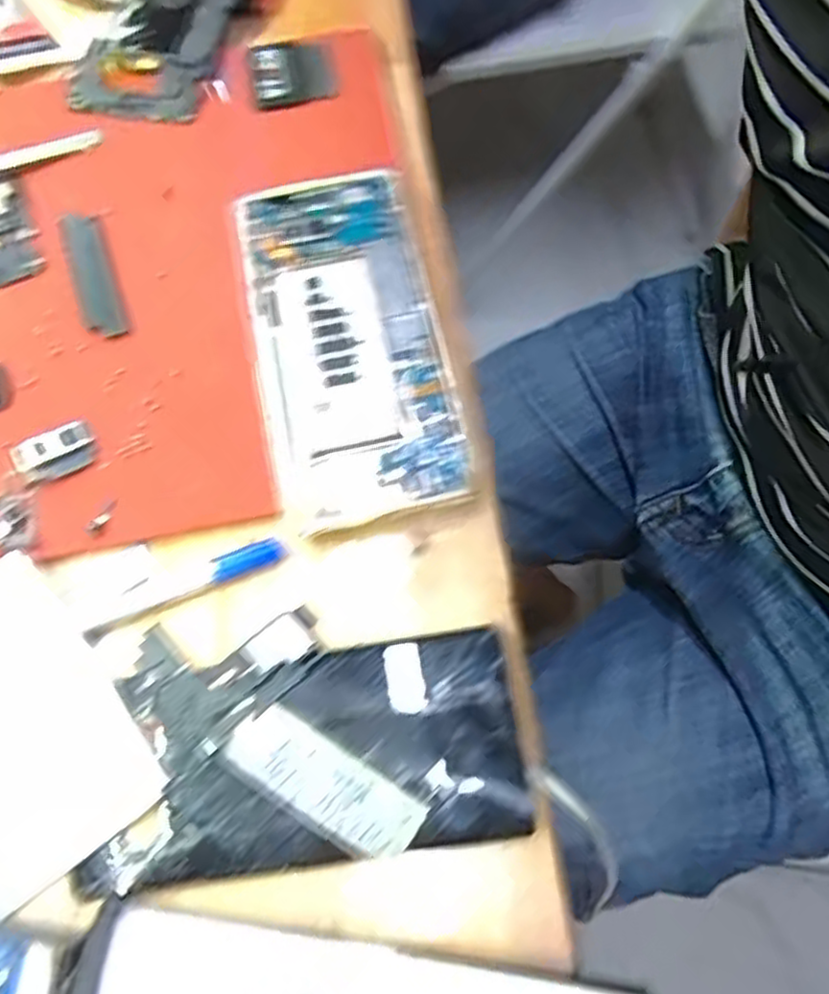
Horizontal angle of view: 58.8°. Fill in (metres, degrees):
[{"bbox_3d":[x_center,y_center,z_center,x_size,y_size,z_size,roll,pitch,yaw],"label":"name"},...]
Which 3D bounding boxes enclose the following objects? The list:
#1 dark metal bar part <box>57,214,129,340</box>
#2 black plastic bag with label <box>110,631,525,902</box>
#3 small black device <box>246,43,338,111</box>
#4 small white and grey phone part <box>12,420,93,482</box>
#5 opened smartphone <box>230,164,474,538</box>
[{"bbox_3d":[-0.141,-0.098,0.321,0.017,0.004,0.068,-20,72,-5],"label":"dark metal bar part"},{"bbox_3d":[-0.028,0.088,0.253,0.127,0.005,0.070,-11,72,-2],"label":"black plastic bag with label"},{"bbox_3d":[-0.059,-0.206,0.358,0.041,0.006,0.038,-11,72,-2],"label":"small black device"},{"bbox_3d":[-0.142,-0.018,0.291,0.030,0.006,0.018,-24,72,-6],"label":"small white and grey phone part"},{"bbox_3d":[-0.029,-0.065,0.303,0.075,0.011,0.156,-13,72,-3],"label":"opened smartphone"}]

